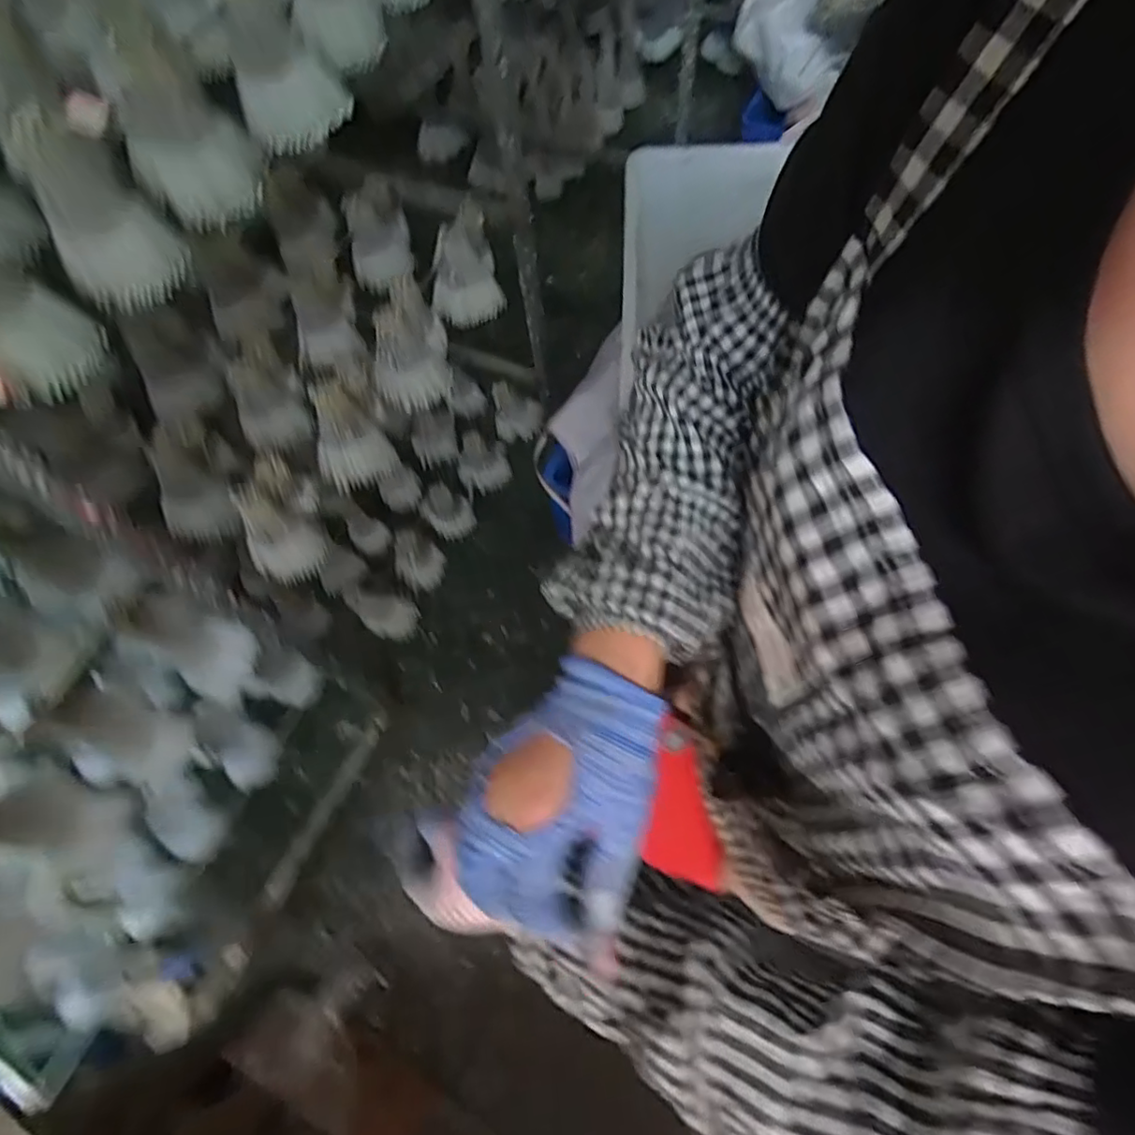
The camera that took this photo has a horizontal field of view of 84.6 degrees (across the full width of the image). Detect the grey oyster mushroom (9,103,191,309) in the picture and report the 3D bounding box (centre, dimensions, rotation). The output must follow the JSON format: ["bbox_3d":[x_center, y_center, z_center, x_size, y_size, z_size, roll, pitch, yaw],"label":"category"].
[{"bbox_3d":[-0.415,-0.312,0.546,0.092,0.142,0.069,-38,64,-17],"label":"grey oyster mushroom"}]

